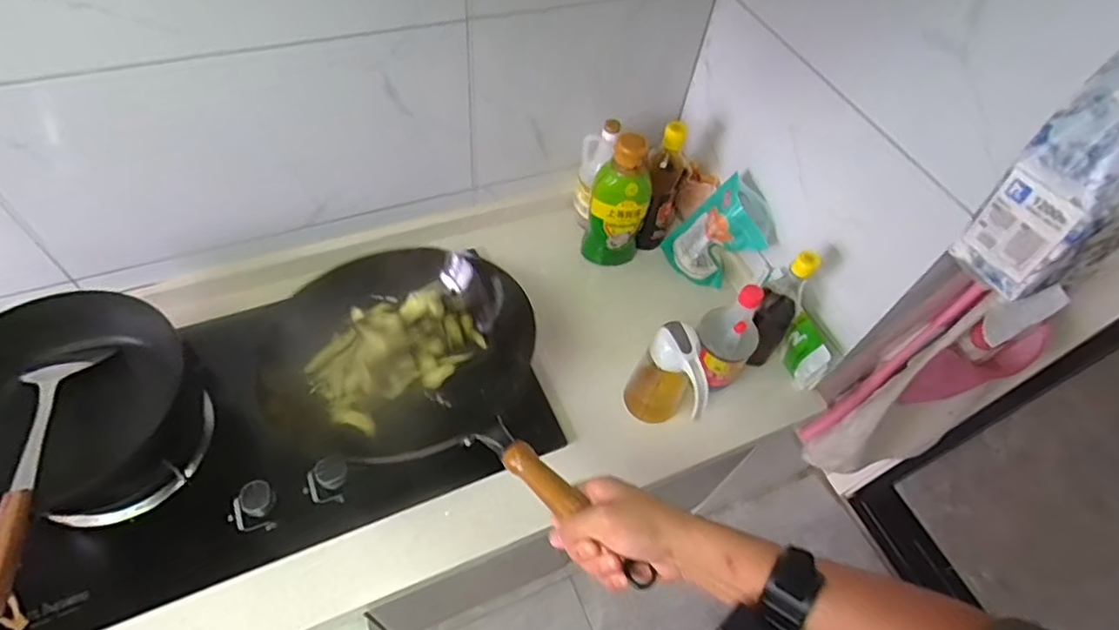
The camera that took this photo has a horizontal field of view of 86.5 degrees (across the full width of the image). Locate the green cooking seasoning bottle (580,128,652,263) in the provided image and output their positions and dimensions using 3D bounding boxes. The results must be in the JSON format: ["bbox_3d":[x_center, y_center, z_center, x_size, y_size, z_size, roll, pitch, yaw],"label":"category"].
[{"bbox_3d":[0.100,-0.188,1.016,0.089,0.254,0.062,31,58,16],"label":"green cooking seasoning bottle"}]

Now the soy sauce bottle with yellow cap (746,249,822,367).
[{"bbox_3d":[0.326,-0.003,0.907,0.058,0.254,0.094,40,61,21],"label":"soy sauce bottle with yellow cap"}]

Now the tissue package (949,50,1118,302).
[{"bbox_3d":[0.543,-0.180,0.539,0.178,0.347,0.108,-25,61,-21],"label":"tissue package"}]

